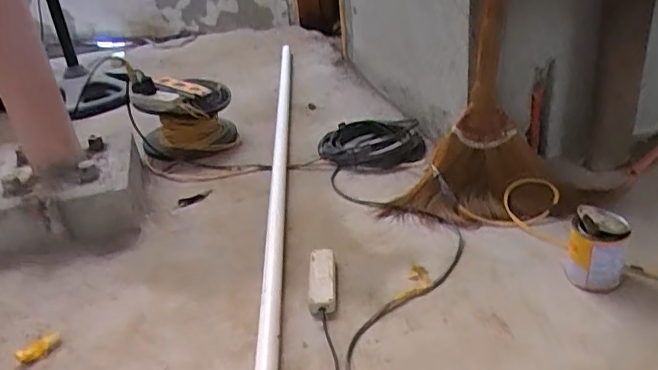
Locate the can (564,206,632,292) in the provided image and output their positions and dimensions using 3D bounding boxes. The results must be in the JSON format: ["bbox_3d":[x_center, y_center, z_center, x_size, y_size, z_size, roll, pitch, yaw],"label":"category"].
[{"bbox_3d":[0.418,0.100,0.922,0.082,0.117,0.082,12,33,28],"label":"can"}]

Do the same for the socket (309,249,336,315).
[{"bbox_3d":[-0.011,0.159,0.993,0.042,0.026,0.154,-4,29,2],"label":"socket"}]

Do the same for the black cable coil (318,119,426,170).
[{"bbox_3d":[0.100,-0.111,1.432,0.242,0.047,0.226,-4,29,2],"label":"black cable coil"}]

